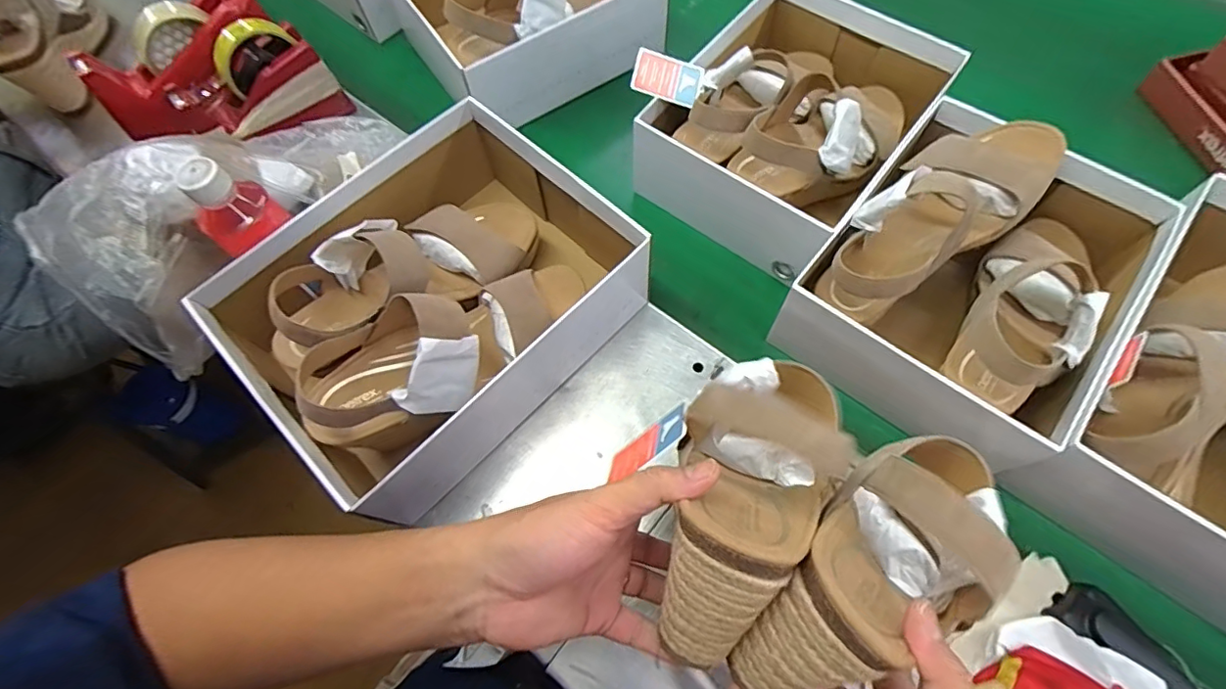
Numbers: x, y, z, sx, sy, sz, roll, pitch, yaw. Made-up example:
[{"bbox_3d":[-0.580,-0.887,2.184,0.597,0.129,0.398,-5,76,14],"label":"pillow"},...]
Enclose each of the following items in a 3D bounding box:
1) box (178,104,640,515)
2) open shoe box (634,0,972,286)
[{"bbox_3d":[-0.143,-0.049,0.475,0.242,0.131,0.303,43,73,13],"label":"box"},{"bbox_3d":[0.176,-0.232,0.549,0.218,0.096,0.285,38,72,11],"label":"open shoe box"}]

